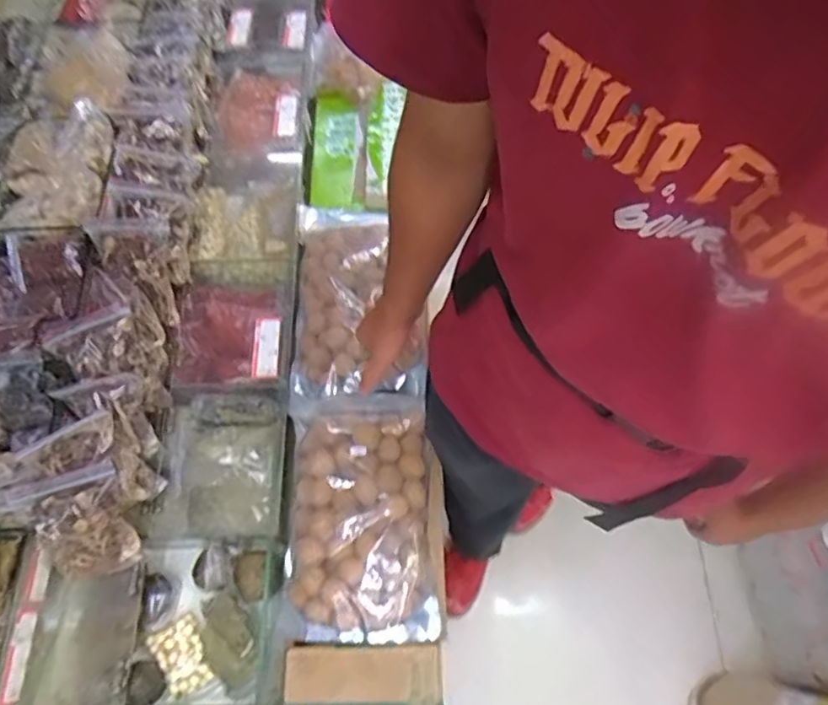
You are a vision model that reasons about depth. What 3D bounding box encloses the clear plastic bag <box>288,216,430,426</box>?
[{"bbox_3d":[-0.087,-0.073,0.909,0.197,0.060,0.322,-6,68,0],"label":"clear plastic bag"}]

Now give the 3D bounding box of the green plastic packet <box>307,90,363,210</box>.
[{"bbox_3d":[-0.142,-0.350,1.068,0.085,0.019,0.235,-1,71,-13],"label":"green plastic packet"}]

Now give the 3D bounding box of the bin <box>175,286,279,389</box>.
[{"bbox_3d":[-0.279,-0.032,0.931,0.163,0.102,0.198,-7,66,0],"label":"bin"}]

